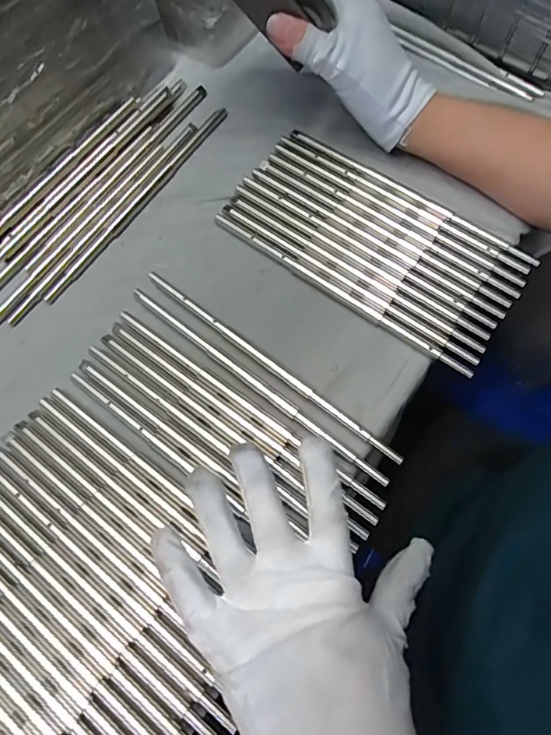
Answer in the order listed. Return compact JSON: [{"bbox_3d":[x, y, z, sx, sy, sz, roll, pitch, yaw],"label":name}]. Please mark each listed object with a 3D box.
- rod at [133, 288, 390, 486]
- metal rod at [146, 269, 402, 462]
[{"bbox_3d":[-0.017,0.008,0.308,0.211,0.004,0.008,36,74,14],"label":"rod"},{"bbox_3d":[-0.007,-0.005,0.314,0.211,0.006,0.009,37,74,14],"label":"metal rod"}]

